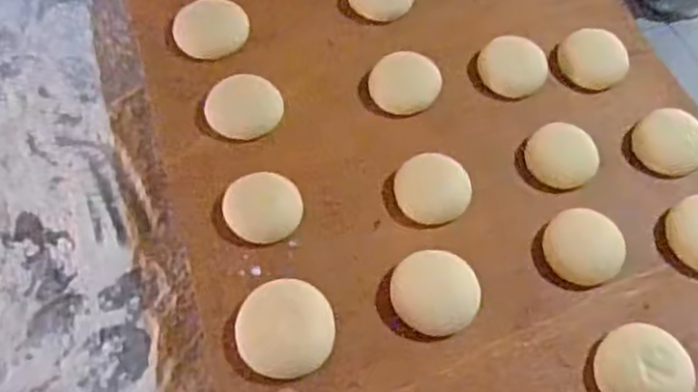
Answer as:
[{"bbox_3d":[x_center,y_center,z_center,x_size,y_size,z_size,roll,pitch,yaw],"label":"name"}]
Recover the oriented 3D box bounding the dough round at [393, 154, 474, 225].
[{"bbox_3d":[0.063,-0.006,0.528,0.055,0.010,0.051,1,62,-1],"label":"dough round"}]

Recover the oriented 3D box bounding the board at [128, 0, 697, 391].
[{"bbox_3d":[0.066,-0.072,0.571,0.416,0.035,0.585,-15,63,-10],"label":"board"}]

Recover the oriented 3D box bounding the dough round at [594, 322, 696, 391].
[{"bbox_3d":[0.191,0.112,0.460,0.058,0.015,0.057,1,62,-1],"label":"dough round"}]

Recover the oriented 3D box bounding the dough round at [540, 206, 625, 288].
[{"bbox_3d":[0.167,0.034,0.508,0.054,0.014,0.054,1,62,-1],"label":"dough round"}]

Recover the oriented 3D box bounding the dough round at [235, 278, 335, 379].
[{"bbox_3d":[-0.043,0.087,0.477,0.064,0.014,0.063,1,62,-1],"label":"dough round"}]

